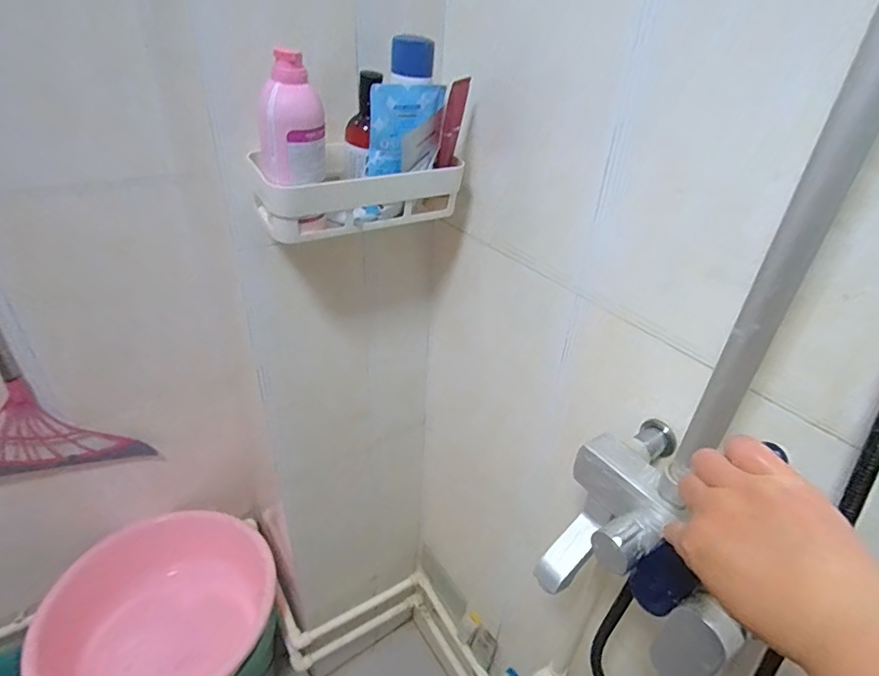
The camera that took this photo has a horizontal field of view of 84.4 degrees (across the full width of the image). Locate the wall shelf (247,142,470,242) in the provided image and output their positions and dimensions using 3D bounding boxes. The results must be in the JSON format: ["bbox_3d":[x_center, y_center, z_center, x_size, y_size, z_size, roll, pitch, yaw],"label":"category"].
[{"bbox_3d":[-0.100,-0.180,0.586,0.246,0.086,0.118,-19,36,-34],"label":"wall shelf"}]

